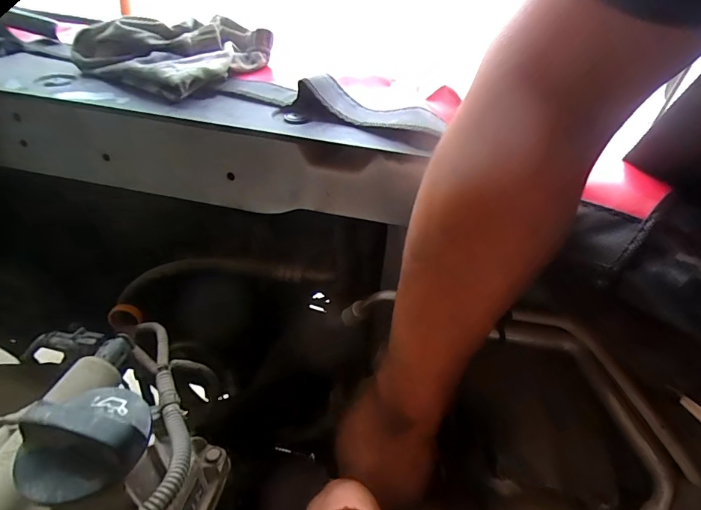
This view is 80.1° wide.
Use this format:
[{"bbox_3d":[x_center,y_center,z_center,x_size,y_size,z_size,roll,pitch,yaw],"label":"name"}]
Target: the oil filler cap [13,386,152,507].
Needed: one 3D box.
[{"bbox_3d":[-0.123,0.081,0.192,0.050,0.021,0.053,2,45,-2],"label":"oil filler cap"}]

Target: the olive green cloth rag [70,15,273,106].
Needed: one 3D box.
[{"bbox_3d":[-0.158,-0.201,0.398,0.141,0.035,0.154,29,50,23],"label":"olive green cloth rag"}]

